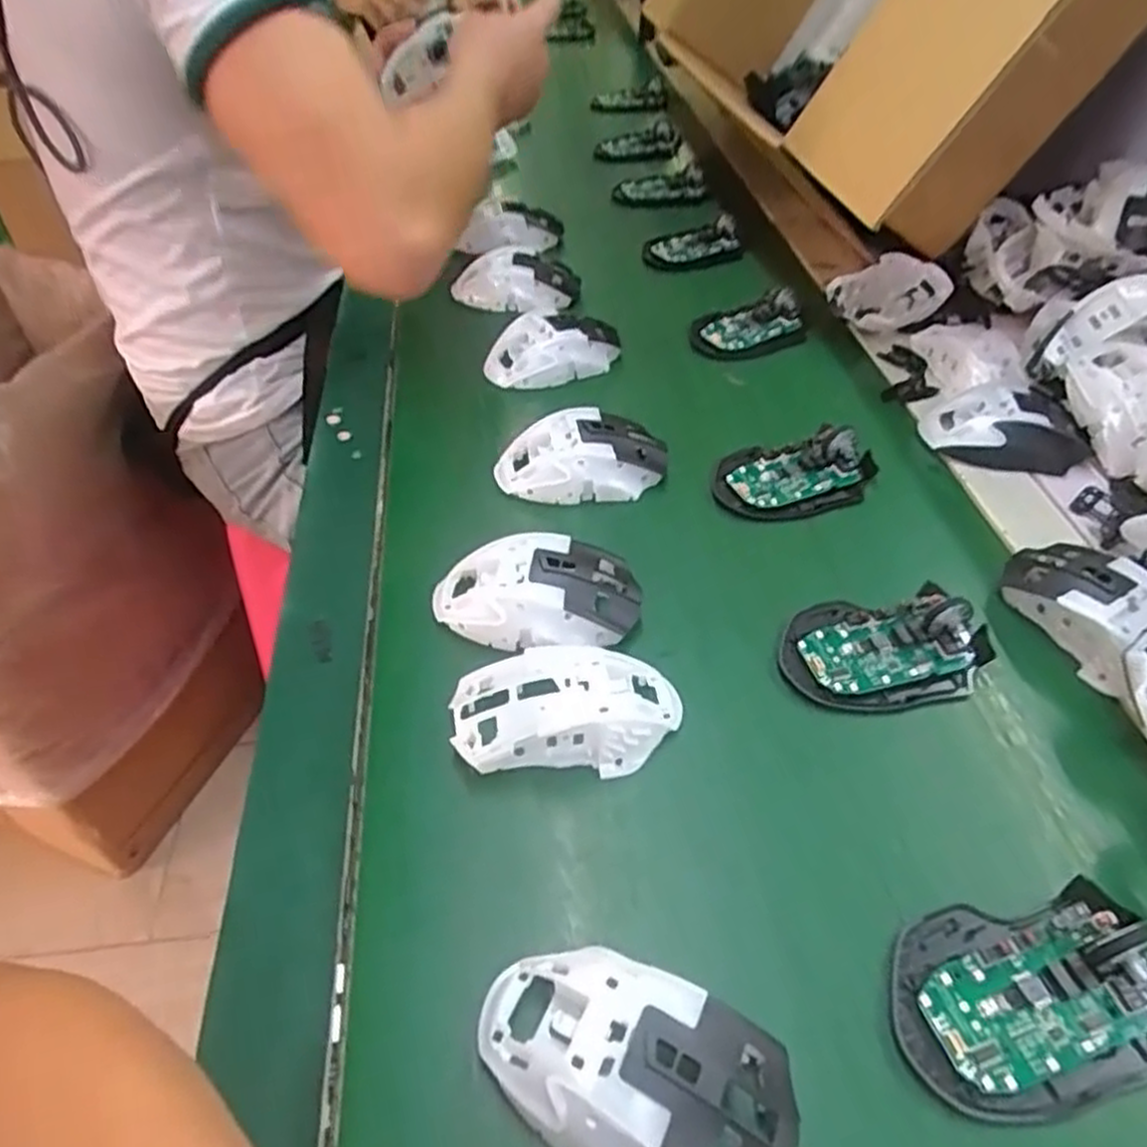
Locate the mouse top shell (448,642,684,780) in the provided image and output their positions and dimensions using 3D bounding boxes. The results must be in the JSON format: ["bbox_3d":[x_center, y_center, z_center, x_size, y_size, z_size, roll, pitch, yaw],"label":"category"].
[{"bbox_3d":[-0.003,0.068,0.389,0.111,0.037,0.057,-4,46,-2],"label":"mouse top shell"}]

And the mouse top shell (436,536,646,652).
[{"bbox_3d":[-0.022,0.015,0.444,0.118,0.046,0.065,1,45,2],"label":"mouse top shell"}]

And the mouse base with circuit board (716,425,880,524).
[{"bbox_3d":[0.150,-0.068,0.540,0.110,0.033,0.070,-16,48,-13],"label":"mouse base with circuit board"}]

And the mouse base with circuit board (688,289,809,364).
[{"bbox_3d":[0.150,-0.213,0.677,0.106,0.027,0.055,-20,49,-17],"label":"mouse base with circuit board"}]

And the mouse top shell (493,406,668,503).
[{"bbox_3d":[0.005,-0.080,0.534,0.118,0.038,0.062,-6,45,-5],"label":"mouse top shell"}]

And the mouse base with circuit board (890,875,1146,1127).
[{"bbox_3d":[0.179,0.161,0.302,0.110,0.024,0.073,-13,47,-10],"label":"mouse base with circuit board"}]

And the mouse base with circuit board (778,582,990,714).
[{"bbox_3d":[0.170,0.038,0.426,0.112,0.022,0.072,-5,46,-3],"label":"mouse base with circuit board"}]

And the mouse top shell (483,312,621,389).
[{"bbox_3d":[-0.017,-0.177,0.631,0.107,0.038,0.058,-16,47,-14],"label":"mouse top shell"}]

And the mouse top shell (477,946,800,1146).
[{"bbox_3d":[0.021,0.177,0.281,0.114,0.037,0.064,21,50,21],"label":"mouse top shell"}]

